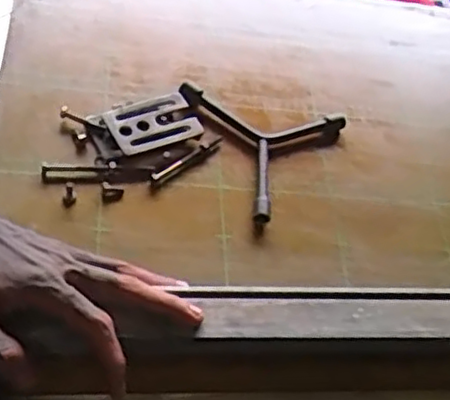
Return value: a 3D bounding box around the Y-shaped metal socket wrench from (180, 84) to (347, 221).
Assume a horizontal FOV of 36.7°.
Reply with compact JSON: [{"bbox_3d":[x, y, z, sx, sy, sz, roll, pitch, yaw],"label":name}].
[{"bbox_3d":[0.020,-0.068,0.637,0.139,0.029,0.150,34,53,12],"label":"Y-shaped metal socket wrench"}]

